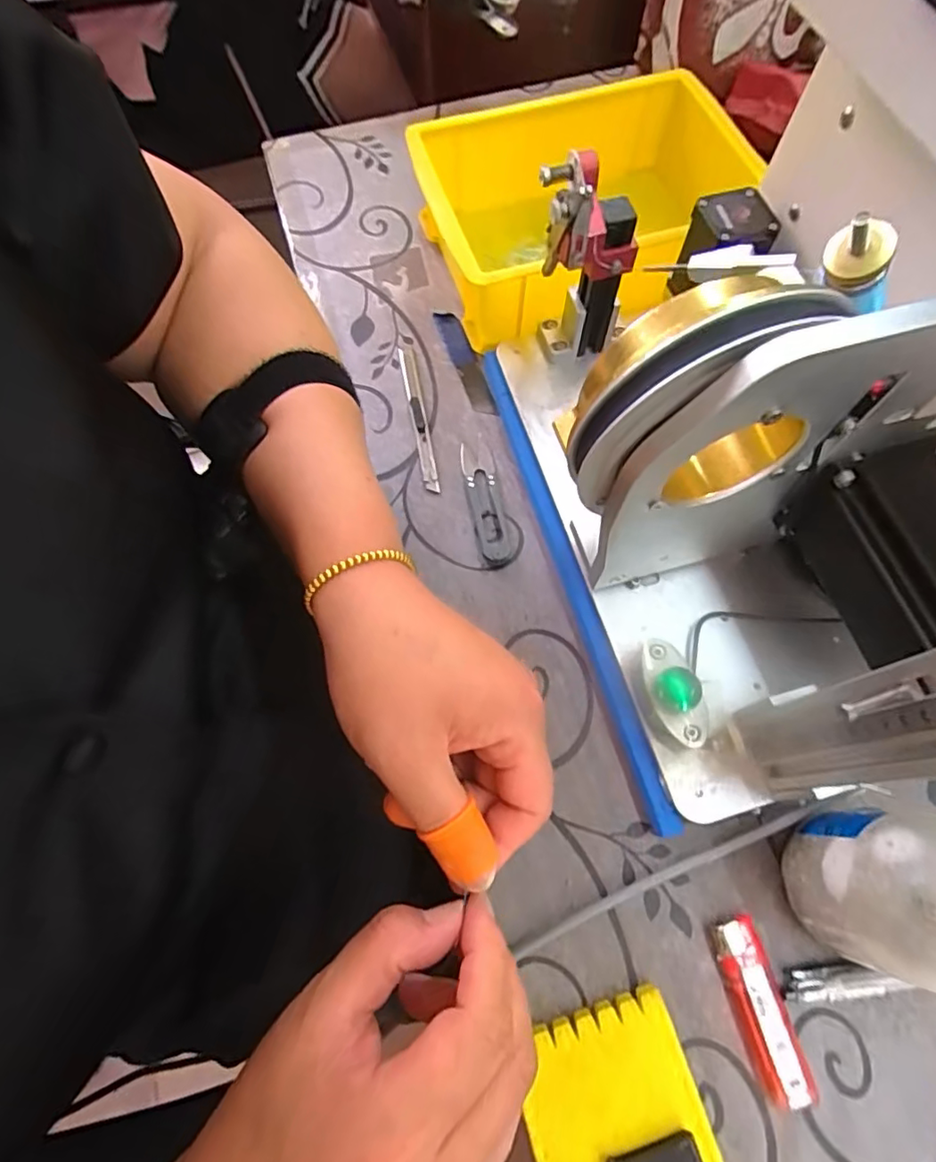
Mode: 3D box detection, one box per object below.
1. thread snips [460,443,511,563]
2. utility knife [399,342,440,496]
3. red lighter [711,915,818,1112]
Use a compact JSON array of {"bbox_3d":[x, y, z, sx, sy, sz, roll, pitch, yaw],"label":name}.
[{"bbox_3d":[0.012,-0.056,0.397,0.022,0.006,0.096,-8,68,-2],"label":"thread snips"},{"bbox_3d":[-0.037,-0.127,0.431,0.011,0.007,0.140,-11,68,-3],"label":"utility knife"},{"bbox_3d":[0.147,0.215,0.285,0.023,0.010,0.079,-14,68,-5],"label":"red lighter"}]

